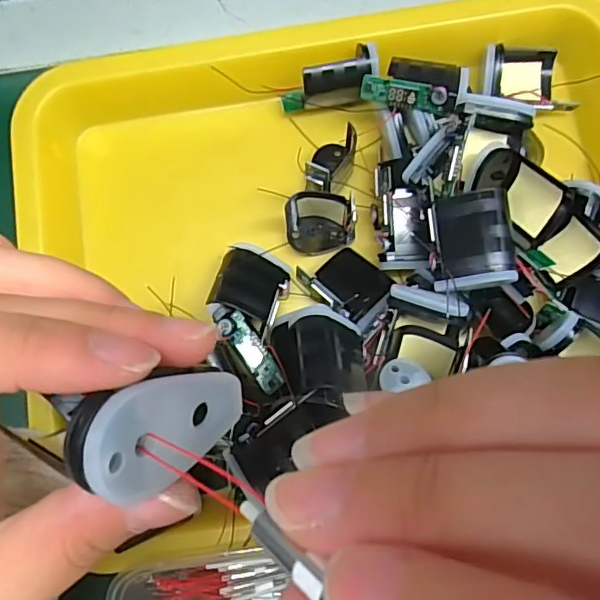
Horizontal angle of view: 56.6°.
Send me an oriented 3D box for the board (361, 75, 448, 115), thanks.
[{"bbox_3d":[0.053,-0.106,0.286,0.043,0.004,0.014,16,122,9],"label":"board"}]

